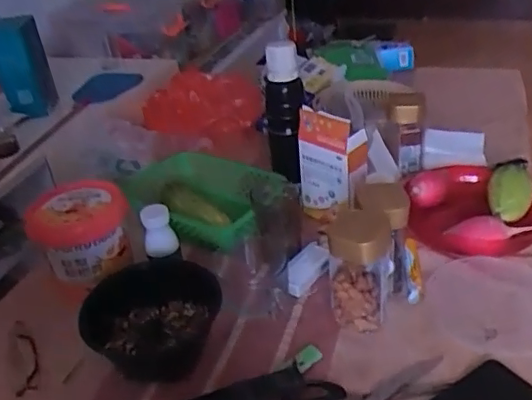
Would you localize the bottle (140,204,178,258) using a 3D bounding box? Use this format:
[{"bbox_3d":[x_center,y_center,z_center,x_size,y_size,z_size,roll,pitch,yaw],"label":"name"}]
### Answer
[{"bbox_3d":[-0.155,0.043,0.819,0.045,0.068,0.037,-12,33,-8],"label":"bottle"}]

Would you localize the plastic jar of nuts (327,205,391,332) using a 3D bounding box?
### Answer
[{"bbox_3d":[0.117,0.088,0.705,0.071,0.163,0.067,-5,33,3],"label":"plastic jar of nuts"}]

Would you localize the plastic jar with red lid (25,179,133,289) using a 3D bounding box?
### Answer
[{"bbox_3d":[-0.264,0.049,0.824,0.135,0.099,0.127,-15,34,-12],"label":"plastic jar with red lid"}]

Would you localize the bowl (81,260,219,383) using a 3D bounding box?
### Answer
[{"bbox_3d":[-0.148,0.144,0.727,0.153,0.075,0.165,-5,33,3],"label":"bowl"}]

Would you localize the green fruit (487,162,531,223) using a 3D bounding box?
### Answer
[{"bbox_3d":[0.378,-0.012,0.879,0.062,0.045,0.128,8,36,22],"label":"green fruit"}]

